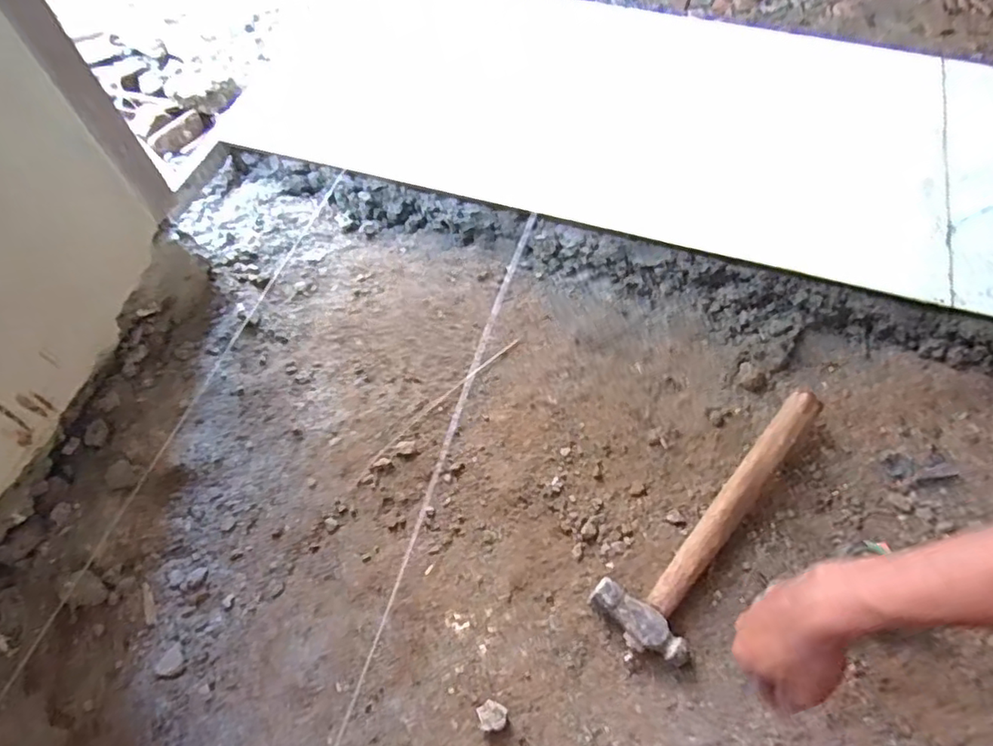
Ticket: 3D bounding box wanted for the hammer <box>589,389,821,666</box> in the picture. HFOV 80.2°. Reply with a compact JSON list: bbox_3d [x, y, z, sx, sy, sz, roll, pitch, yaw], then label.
[{"bbox_3d":[0.236,0.145,0.617,0.100,0.051,0.334,38,69,21],"label":"hammer"}]

